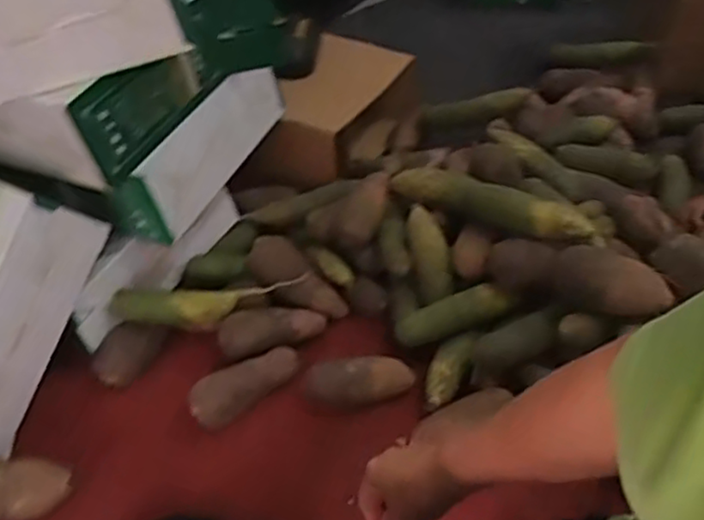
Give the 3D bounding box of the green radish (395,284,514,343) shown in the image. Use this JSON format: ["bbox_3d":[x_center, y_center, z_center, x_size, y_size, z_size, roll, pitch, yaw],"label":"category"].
[{"bbox_3d":[0.153,0.081,1.012,0.178,0.049,0.058,-19,45,7],"label":"green radish"}]

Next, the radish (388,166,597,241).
[{"bbox_3d":[0.211,-0.086,1.036,0.075,0.070,0.334,-36,39,-30],"label":"radish"}]

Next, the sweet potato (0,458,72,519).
[{"bbox_3d":[-0.434,0.296,0.867,0.133,0.063,0.073,6,54,-23],"label":"sweet potato"}]

